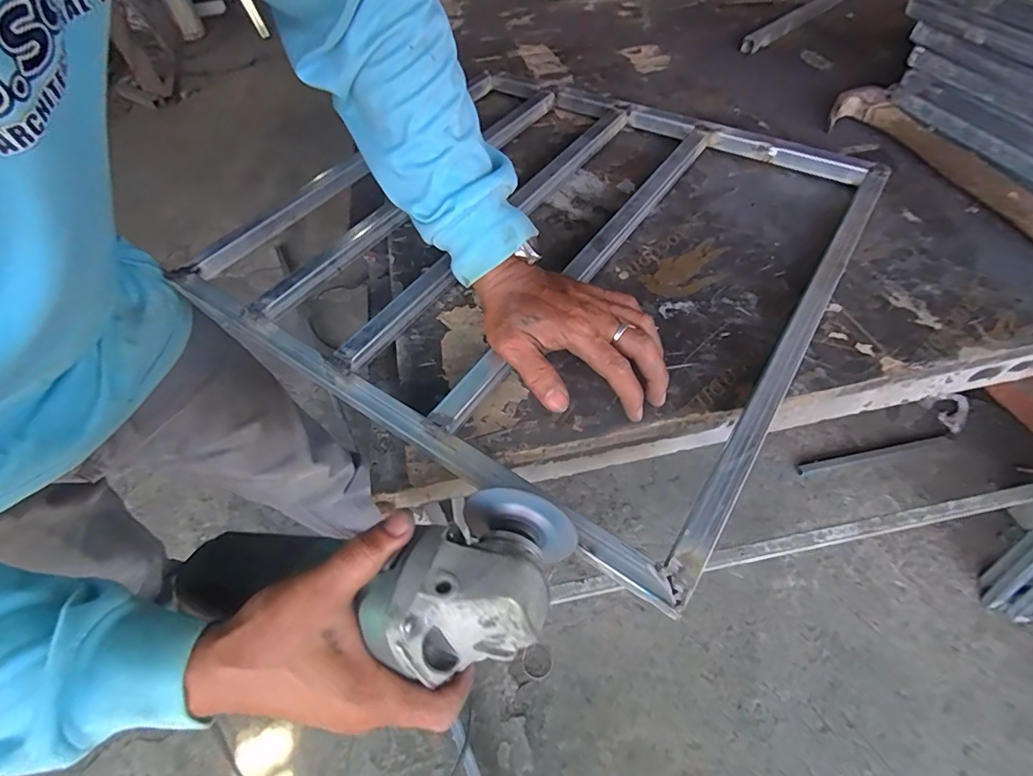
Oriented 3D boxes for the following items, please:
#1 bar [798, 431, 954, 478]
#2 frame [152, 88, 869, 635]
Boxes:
[{"bbox_3d":[0.859,0.156,1.153,0.383,0.014,0.028,-11,51,-3],"label":"bar"},{"bbox_3d":[0.019,-0.170,0.504,0.562,0.041,0.542,27,59,25],"label":"frame"}]

